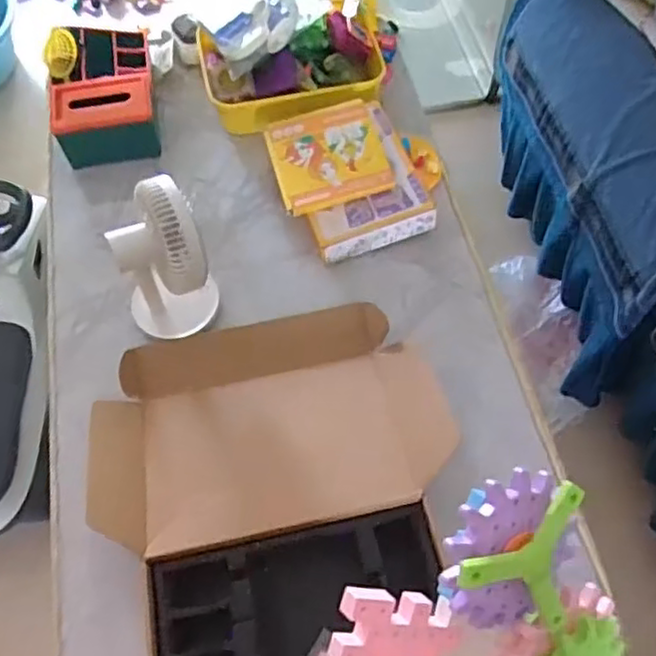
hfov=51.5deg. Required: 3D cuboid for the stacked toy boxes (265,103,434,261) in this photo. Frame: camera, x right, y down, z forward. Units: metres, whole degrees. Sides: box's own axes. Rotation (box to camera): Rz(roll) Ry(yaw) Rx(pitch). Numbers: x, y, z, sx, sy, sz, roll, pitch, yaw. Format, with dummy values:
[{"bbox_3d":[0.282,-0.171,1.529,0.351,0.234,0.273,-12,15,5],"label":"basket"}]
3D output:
[{"bbox_3d":[0.032,-0.252,1.153,0.230,0.080,0.264,-17,61,-6],"label":"stacked toy boxes"}]

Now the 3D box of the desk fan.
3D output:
[{"bbox_3d":[-0.235,-0.079,0.967,0.130,0.244,0.142,-26,62,-11],"label":"desk fan"}]

